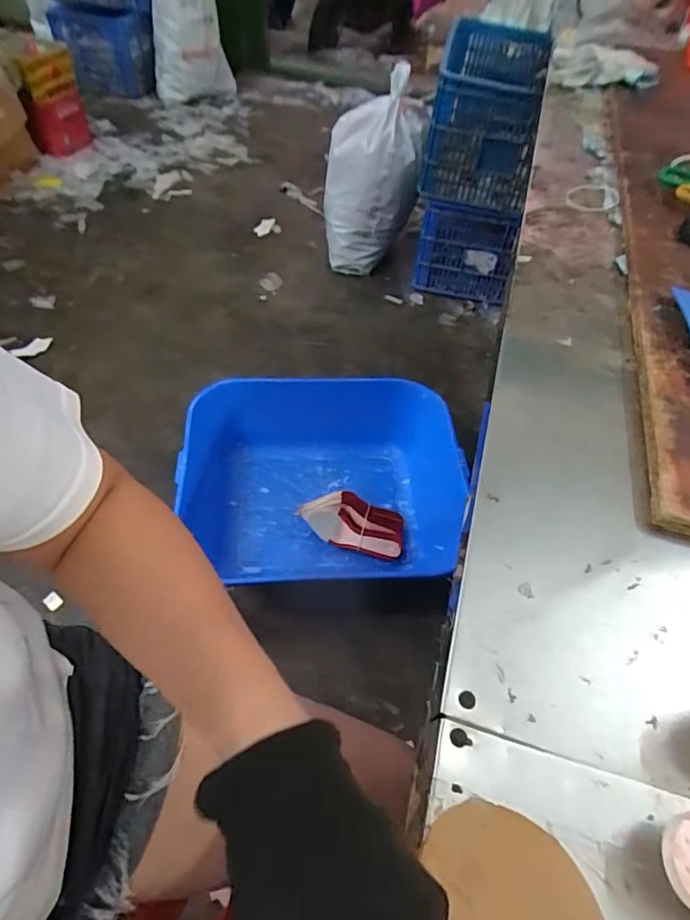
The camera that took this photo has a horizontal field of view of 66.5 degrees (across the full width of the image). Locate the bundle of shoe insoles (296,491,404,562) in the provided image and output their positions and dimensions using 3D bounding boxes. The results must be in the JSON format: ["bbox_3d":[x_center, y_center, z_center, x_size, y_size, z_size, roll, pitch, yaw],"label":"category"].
[{"bbox_3d":[0.020,0.141,1.173,0.229,0.077,0.110,15,52,7],"label":"bundle of shoe insoles"}]

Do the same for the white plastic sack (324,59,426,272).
[{"bbox_3d":[0.084,-0.906,1.742,0.297,0.525,0.309,5,52,-1],"label":"white plastic sack"}]

